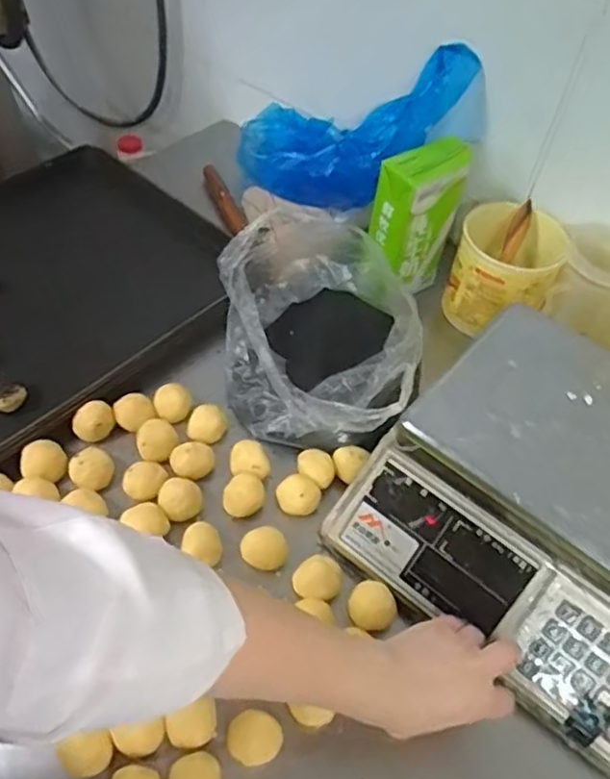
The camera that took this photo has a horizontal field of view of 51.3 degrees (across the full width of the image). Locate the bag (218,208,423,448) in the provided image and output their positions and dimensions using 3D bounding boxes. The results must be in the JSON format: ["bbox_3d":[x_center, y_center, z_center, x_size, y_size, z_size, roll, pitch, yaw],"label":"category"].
[{"bbox_3d":[0.012,-0.063,0.715,0.216,0.141,0.256,5,52,-1],"label":"bag"}]

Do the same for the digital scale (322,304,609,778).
[{"bbox_3d":[0.241,0.101,0.606,0.324,0.110,0.319,35,57,20],"label":"digital scale"}]

